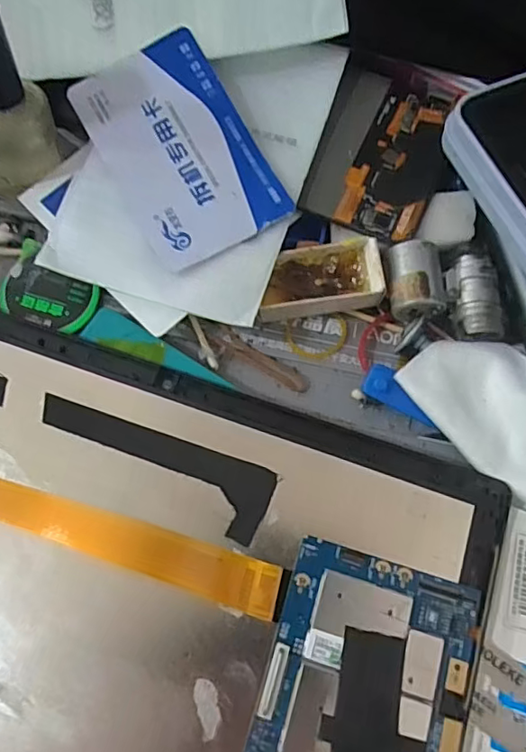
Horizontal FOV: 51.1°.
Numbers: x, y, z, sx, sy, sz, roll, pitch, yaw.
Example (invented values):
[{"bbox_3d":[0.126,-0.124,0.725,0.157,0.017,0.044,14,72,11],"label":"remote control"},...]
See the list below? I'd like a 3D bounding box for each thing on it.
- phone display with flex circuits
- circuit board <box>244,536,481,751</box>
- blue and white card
[{"bbox_3d":[0.046,-0.088,0.216,0.046,0.004,0.071,18,70,4],"label":"phone display with flex circuits"},{"bbox_3d":[0.027,0.099,0.155,0.057,0.004,0.092,17,72,3],"label":"circuit board"},{"bbox_3d":[-0.031,-0.085,0.207,0.054,0.004,0.085,-30,83,-4],"label":"blue and white card"}]

